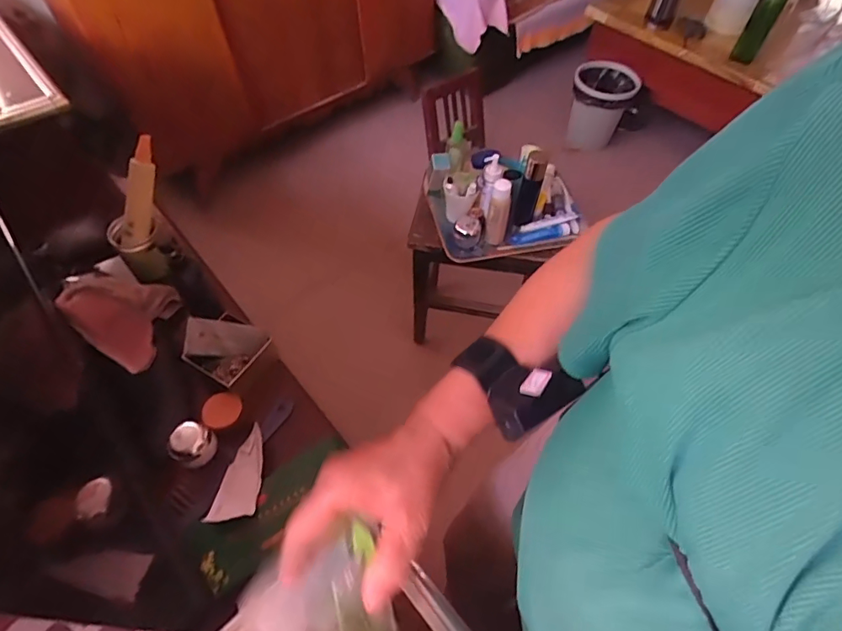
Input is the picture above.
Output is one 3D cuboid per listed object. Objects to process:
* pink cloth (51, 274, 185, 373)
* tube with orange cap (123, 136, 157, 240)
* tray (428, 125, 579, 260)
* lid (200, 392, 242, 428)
[{"bbox_3d":[-0.474,-0.007,0.805,0.162,0.041,0.145,45,47,-11],"label":"pink cloth"},{"bbox_3d":[-0.475,-0.215,0.835,0.036,0.175,0.032,20,18,13],"label":"tube with orange cap"},{"bbox_3d":[0.185,-0.266,1.077,0.318,0.184,0.221,-7,55,-6],"label":"tray"},{"bbox_3d":[-0.298,0.141,0.737,0.050,0.008,0.056,29,65,-7],"label":"lid"}]

